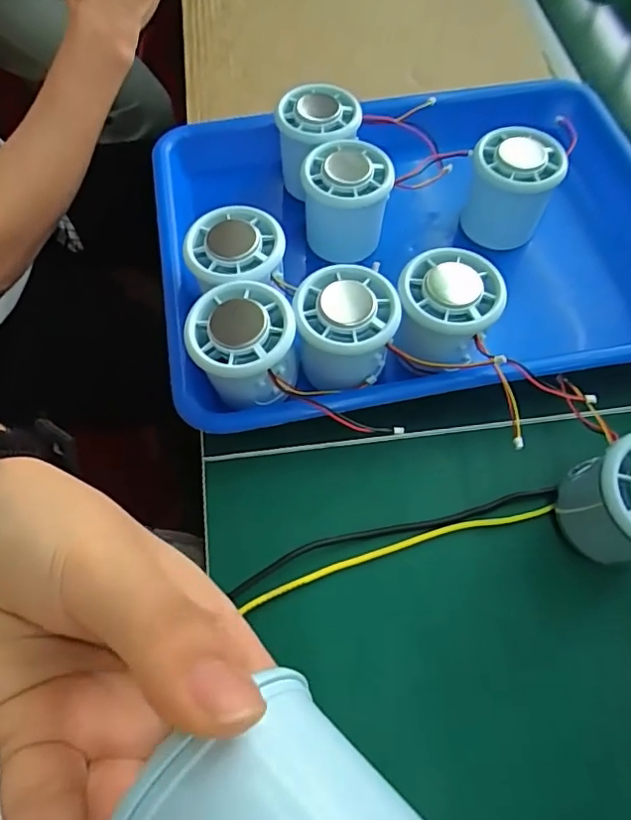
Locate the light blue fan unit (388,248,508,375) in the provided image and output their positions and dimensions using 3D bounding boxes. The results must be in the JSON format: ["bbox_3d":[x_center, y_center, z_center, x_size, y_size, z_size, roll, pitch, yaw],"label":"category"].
[{"bbox_3d":[0.072,-0.053,0.311,0.056,0.044,0.063,10,64,3],"label":"light blue fan unit"}]

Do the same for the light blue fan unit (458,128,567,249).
[{"bbox_3d":[0.127,-0.143,0.367,0.054,0.063,0.046,29,66,12],"label":"light blue fan unit"}]

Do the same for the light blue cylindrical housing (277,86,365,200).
[{"bbox_3d":[0.001,-0.182,0.380,0.052,0.053,0.052,1,64,-1],"label":"light blue cylindrical housing"}]

